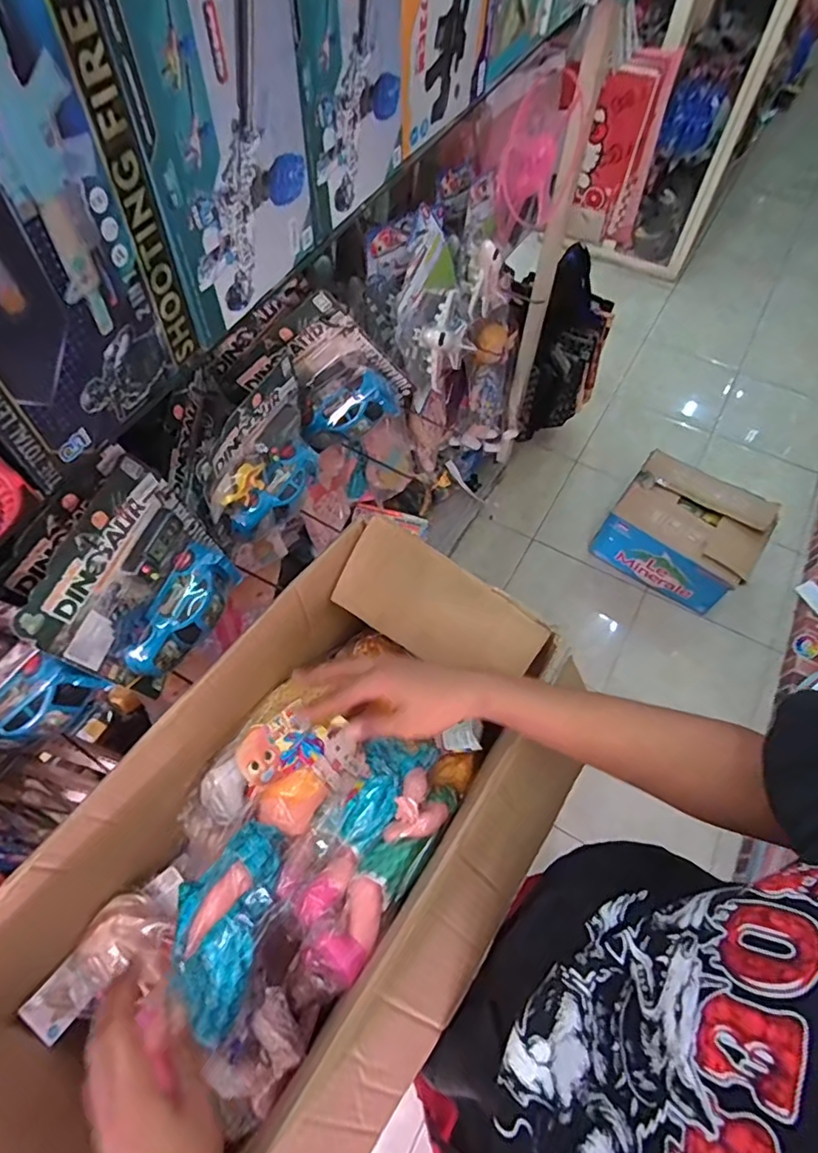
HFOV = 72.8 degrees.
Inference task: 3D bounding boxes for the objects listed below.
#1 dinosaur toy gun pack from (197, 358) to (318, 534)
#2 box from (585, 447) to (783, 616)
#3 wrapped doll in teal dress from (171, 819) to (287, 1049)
[{"bbox_3d":[-0.174,-0.140,0.685,0.042,0.160,0.180,26,64,14],"label":"dinosaur toy gun pack"},{"bbox_3d":[0.799,-0.135,1.626,0.382,0.250,0.261,32,65,16],"label":"box"},{"bbox_3d":[-0.182,0.331,0.534,0.082,0.057,0.174,12,67,6],"label":"wrapped doll in teal dress"}]

